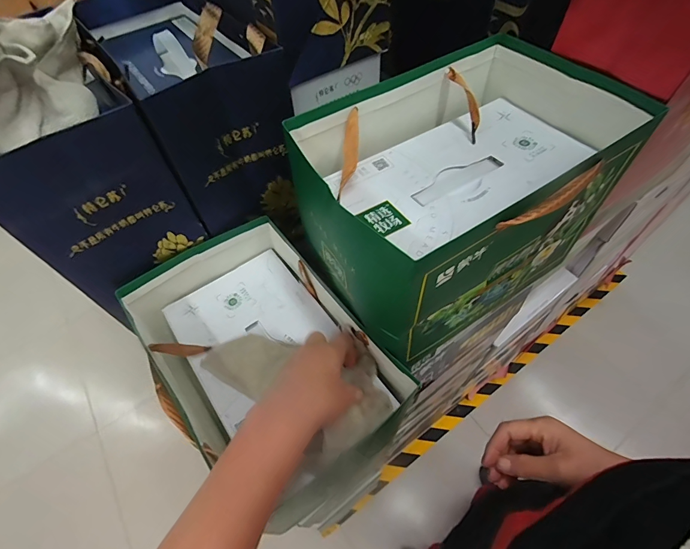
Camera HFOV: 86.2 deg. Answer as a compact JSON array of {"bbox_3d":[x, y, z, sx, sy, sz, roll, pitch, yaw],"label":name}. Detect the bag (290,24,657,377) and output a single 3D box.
[{"bbox_3d":[0.111,-0.090,0.394,0.292,0.163,0.220,-29,58,-15],"label":"bag"}]

